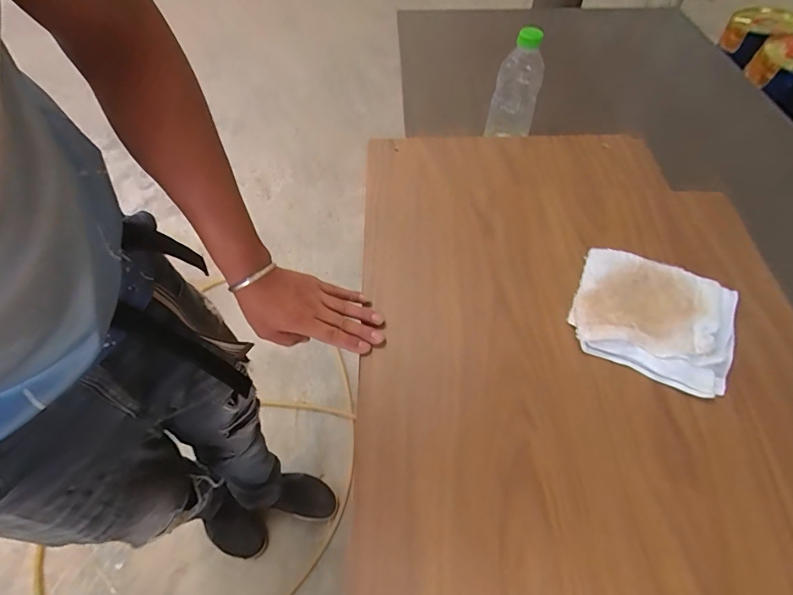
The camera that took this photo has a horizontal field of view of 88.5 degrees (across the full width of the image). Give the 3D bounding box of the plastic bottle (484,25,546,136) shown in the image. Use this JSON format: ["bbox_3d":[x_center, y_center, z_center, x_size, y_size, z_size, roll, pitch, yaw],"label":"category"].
[{"bbox_3d":[0.224,-0.383,0.770,0.091,0.210,0.064,9,56,8],"label":"plastic bottle"}]

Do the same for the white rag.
[{"bbox_3d":[0.307,0.020,0.491,0.171,0.020,0.158,21,58,16],"label":"white rag"}]

